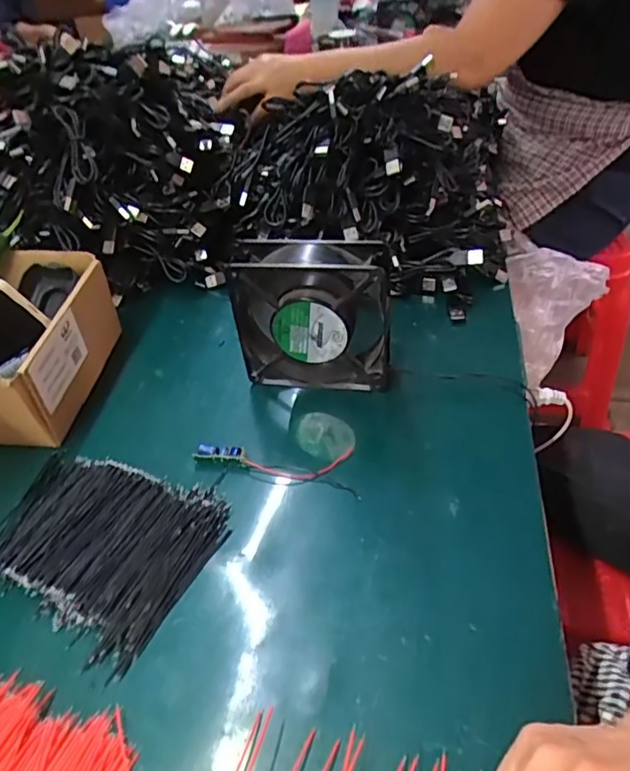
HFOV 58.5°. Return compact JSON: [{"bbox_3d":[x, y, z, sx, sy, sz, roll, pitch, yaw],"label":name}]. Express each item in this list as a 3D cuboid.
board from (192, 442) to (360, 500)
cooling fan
[{"bbox_3d":[-0.027,0.054,0.427,0.126,0.012,0.042,6,43,14],"label":"board"},{"bbox_3d":[0.000,-0.053,0.460,0.120,0.125,0.041,3,42,11],"label":"cooling fan"}]

